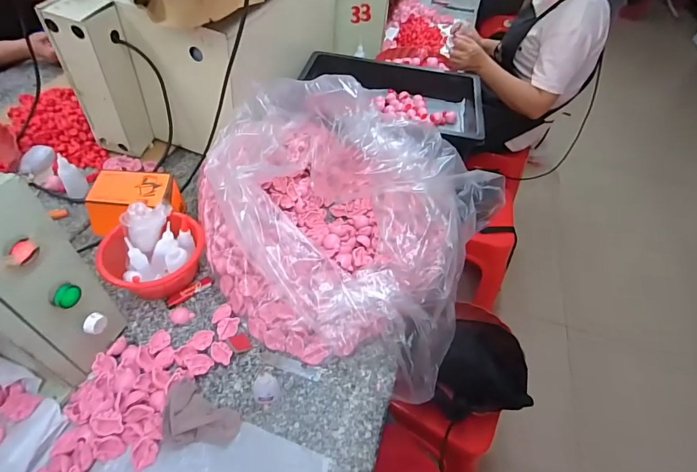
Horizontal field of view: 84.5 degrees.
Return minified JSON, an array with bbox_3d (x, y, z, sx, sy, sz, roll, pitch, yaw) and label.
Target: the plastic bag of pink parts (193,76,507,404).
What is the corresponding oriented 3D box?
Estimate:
[{"bbox_3d":[0.001,-0.042,0.658,0.471,0.230,0.475,23,50,15],"label":"plastic bag of pink parts"}]

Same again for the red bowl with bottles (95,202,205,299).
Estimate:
[{"bbox_3d":[-0.306,0.028,0.608,0.149,0.105,0.119,-33,59,-29],"label":"red bowl with bottles"}]

